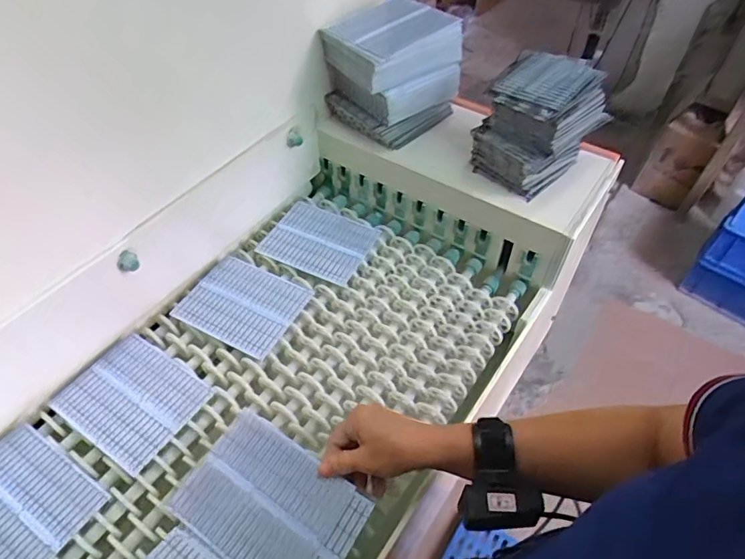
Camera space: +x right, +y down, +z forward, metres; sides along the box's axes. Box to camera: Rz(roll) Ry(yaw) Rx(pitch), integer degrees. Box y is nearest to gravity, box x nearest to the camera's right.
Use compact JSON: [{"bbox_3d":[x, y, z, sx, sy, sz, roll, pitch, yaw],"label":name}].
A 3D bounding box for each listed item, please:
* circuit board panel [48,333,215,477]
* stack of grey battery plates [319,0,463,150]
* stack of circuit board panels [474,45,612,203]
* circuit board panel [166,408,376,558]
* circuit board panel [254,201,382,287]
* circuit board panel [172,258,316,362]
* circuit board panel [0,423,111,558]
[{"bbox_3d":[-0.278,0.134,0.600,0.147,0.010,0.121,27,54,21],"label":"circuit board panel"},{"bbox_3d":[0.029,-0.298,0.754,0.162,0.153,0.127,-32,57,-25],"label":"stack of grey battery plates"},{"bbox_3d":[0.216,-0.203,0.684,0.120,0.135,0.132,37,58,27],"label":"stack of circuit board panels"},{"bbox_3d":[-0.100,0.220,0.504,0.171,0.007,0.119,29,66,20],"label":"circuit board panel"},{"bbox_3d":[-0.079,-0.060,0.771,0.147,0.007,0.124,21,52,17],"label":"circuit board panel"},{"bbox_3d":[-0.171,0.030,0.690,0.143,0.009,0.123,22,53,18],"label":"circuit board panel"},{"bbox_3d":[-0.362,0.229,0.523,0.141,0.012,0.122,26,54,20],"label":"circuit board panel"}]

